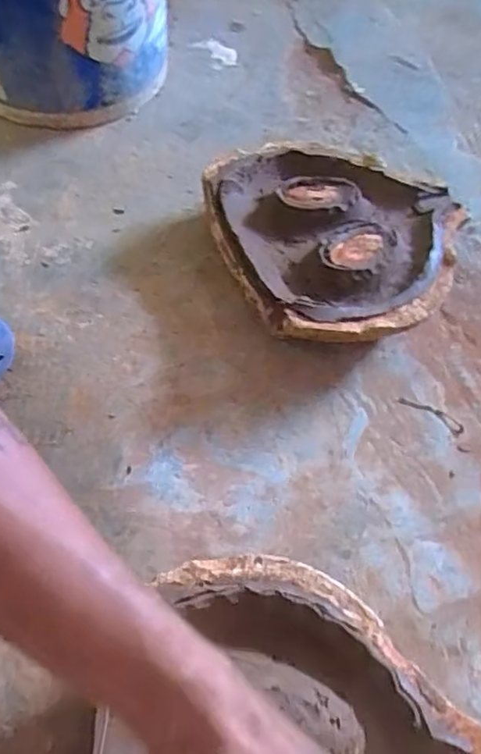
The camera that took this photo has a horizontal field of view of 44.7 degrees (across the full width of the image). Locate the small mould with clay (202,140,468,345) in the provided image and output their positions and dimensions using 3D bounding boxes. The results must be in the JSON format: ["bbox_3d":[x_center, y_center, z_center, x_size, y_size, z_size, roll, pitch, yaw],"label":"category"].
[{"bbox_3d":[0.112,-0.149,0.637,0.244,0.073,0.270,-20,61,-14],"label":"small mould with clay"}]

